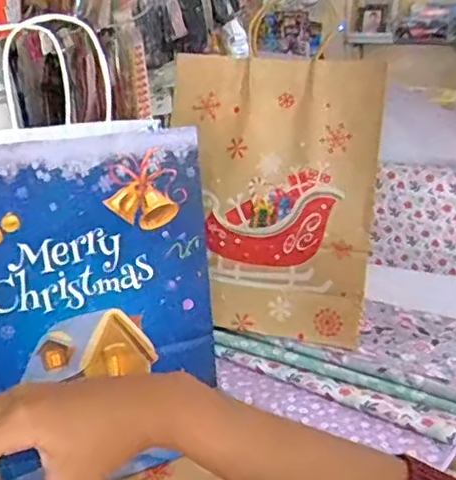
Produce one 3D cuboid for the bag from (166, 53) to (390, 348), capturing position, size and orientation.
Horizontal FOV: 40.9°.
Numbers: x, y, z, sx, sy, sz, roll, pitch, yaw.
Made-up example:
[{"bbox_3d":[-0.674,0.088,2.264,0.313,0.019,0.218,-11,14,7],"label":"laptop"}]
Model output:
[{"bbox_3d":[0.048,-0.046,0.719,0.244,0.328,0.026,6,12,18],"label":"bag"}]

